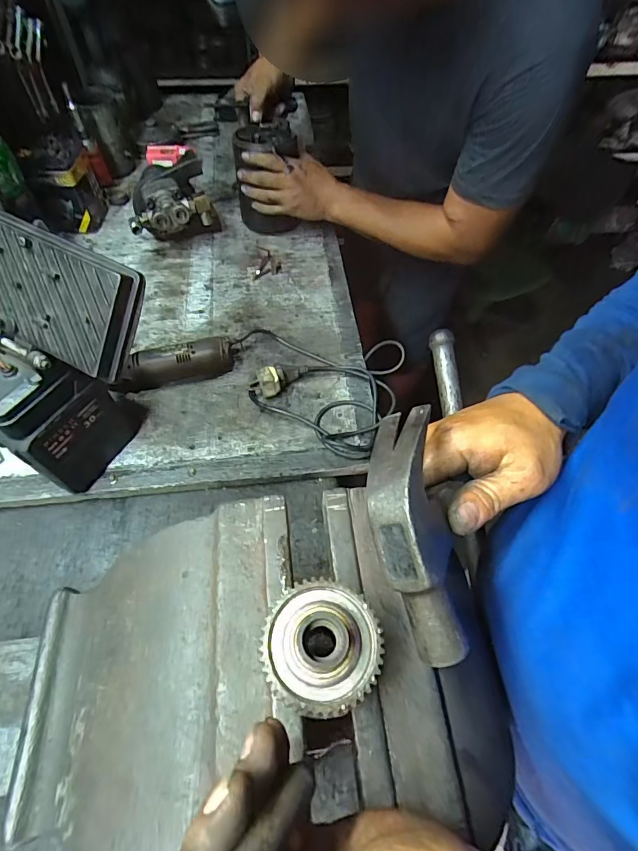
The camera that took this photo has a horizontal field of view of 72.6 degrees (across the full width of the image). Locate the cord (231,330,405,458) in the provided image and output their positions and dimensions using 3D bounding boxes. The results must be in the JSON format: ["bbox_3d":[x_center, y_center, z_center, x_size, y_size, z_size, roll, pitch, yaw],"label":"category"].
[{"bbox_3d":[-0.009,-0.061,0.627,0.246,0.041,0.198,8,59,3],"label":"cord"}]

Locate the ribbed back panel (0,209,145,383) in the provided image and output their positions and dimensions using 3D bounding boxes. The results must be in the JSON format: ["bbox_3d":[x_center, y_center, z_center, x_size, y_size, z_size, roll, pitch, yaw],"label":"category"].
[{"bbox_3d":[-0.265,-0.131,0.406,0.210,0.028,0.100,26,106,14],"label":"ribbed back panel"}]

